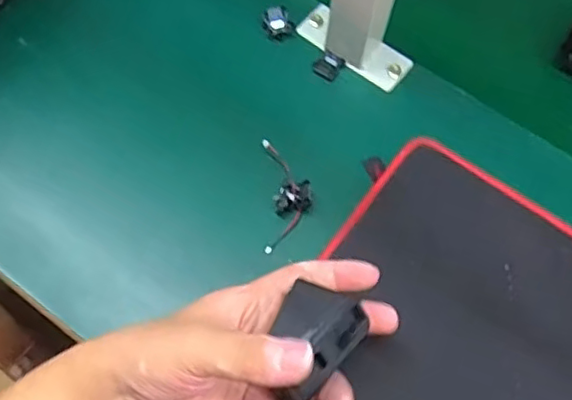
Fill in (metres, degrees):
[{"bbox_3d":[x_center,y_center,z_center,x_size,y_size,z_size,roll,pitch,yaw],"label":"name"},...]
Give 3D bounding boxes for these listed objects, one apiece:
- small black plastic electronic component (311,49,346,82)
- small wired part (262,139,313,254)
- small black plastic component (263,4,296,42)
[{"bbox_3d":[0.036,-0.115,0.525,0.022,0.005,0.023,34,69,11],"label":"small black plastic electronic component"},{"bbox_3d":[0.002,-0.005,0.476,0.035,0.015,0.085,-1,66,-3],"label":"small wired part"},{"bbox_3d":[-0.007,-0.153,0.533,0.025,0.016,0.022,-35,73,-16],"label":"small black plastic component"}]

